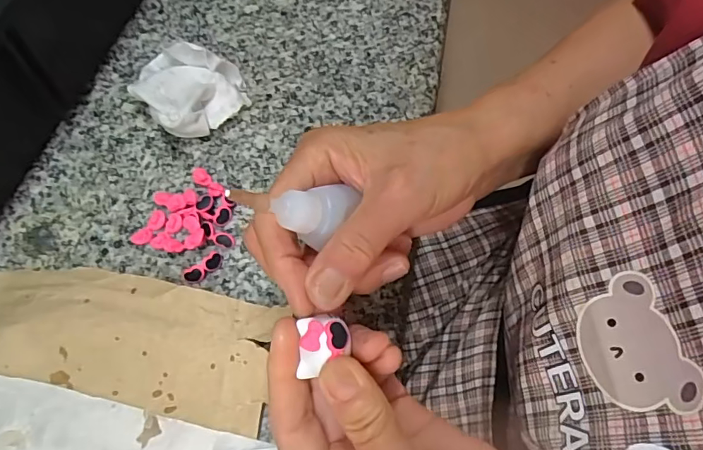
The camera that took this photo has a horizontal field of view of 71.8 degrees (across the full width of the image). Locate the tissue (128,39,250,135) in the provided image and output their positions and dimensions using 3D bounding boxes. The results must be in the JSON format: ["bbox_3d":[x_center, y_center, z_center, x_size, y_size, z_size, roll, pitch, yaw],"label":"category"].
[{"bbox_3d":[-0.113,-0.096,0.329,0.064,0.031,0.074,-41,70,-18],"label":"tissue"}]

